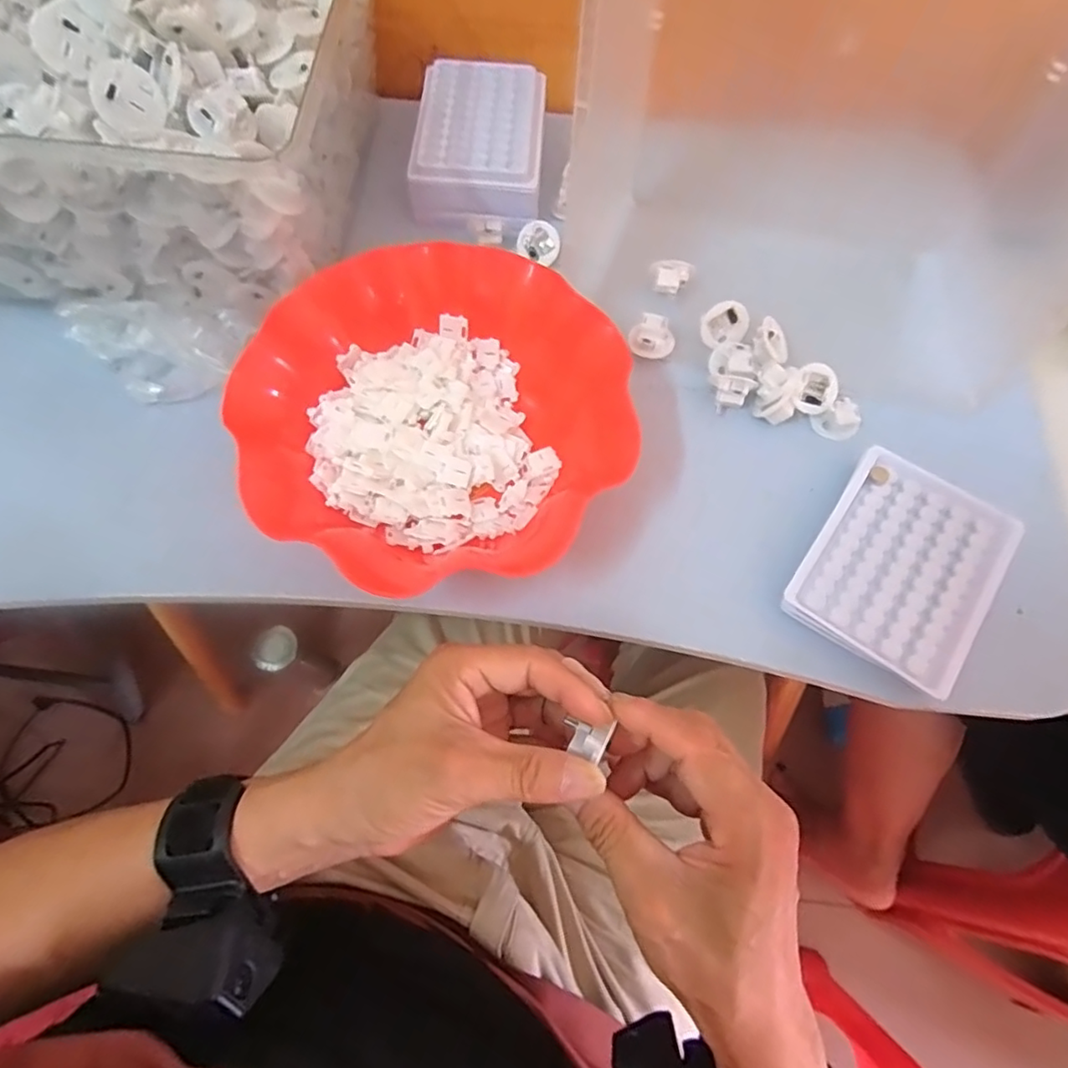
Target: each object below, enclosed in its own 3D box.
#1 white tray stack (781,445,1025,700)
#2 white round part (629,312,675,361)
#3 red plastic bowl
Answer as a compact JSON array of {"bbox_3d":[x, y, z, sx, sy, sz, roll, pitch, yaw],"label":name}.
[{"bbox_3d":[0.218,0.019,0.359,0.096,0.026,0.128,34,71,12],"label":"white tray stack"},{"bbox_3d":[0.083,-0.139,0.418,0.031,0.017,0.025,22,69,8],"label":"white round part"},{"bbox_3d":[-0.061,-0.073,0.371,0.222,0.069,0.206,0,68,-1],"label":"red plastic bowl"}]

